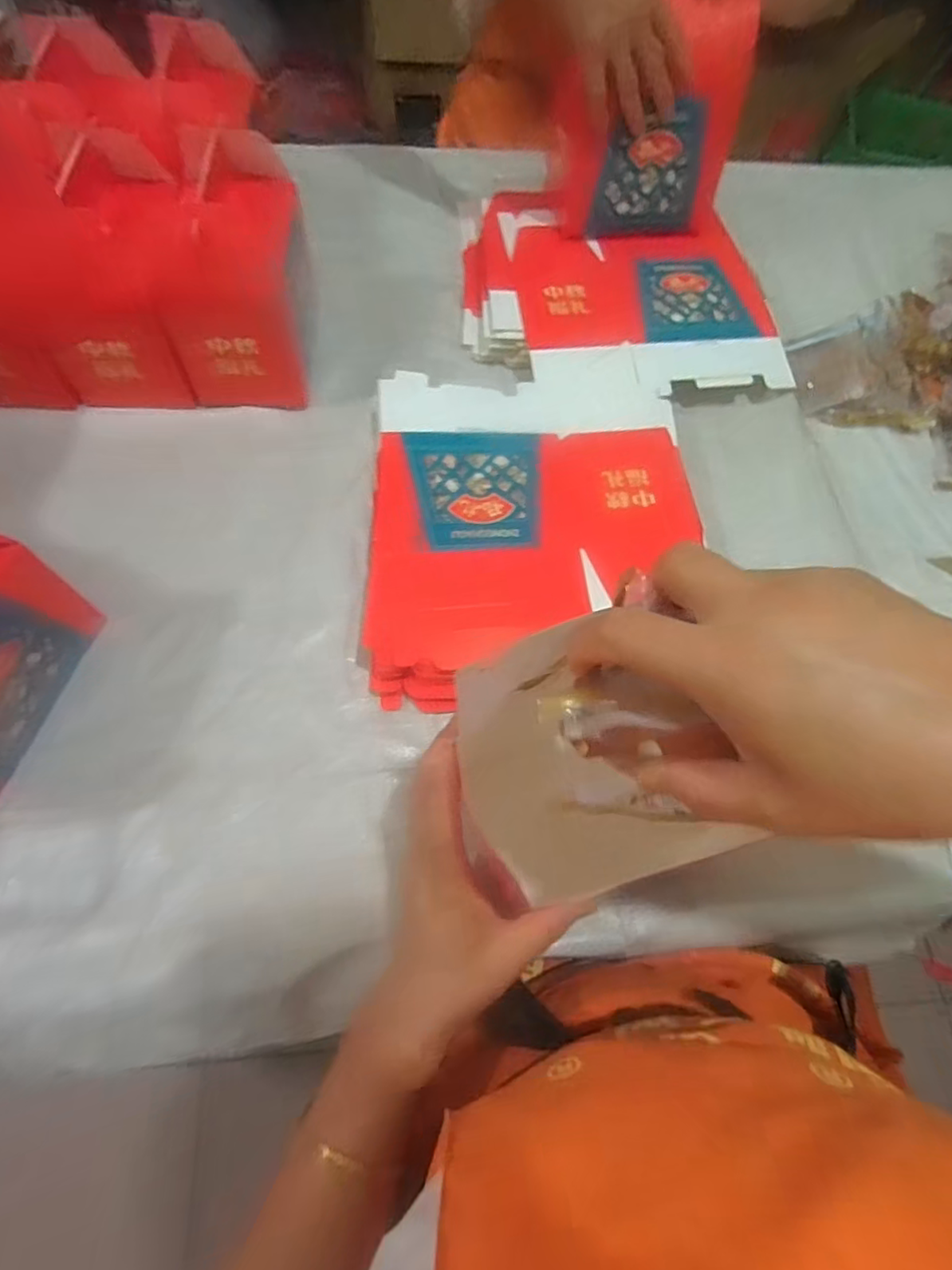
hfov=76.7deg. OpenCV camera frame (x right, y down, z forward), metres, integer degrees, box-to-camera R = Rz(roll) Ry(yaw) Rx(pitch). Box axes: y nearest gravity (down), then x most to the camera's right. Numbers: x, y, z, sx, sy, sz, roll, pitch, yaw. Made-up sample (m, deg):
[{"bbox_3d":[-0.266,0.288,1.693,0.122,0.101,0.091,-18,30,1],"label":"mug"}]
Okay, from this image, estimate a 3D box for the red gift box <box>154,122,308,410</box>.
[{"bbox_3d":[-0.215,-0.327,0.548,0.105,0.169,0.169,1,67,-3],"label":"red gift box"}]

